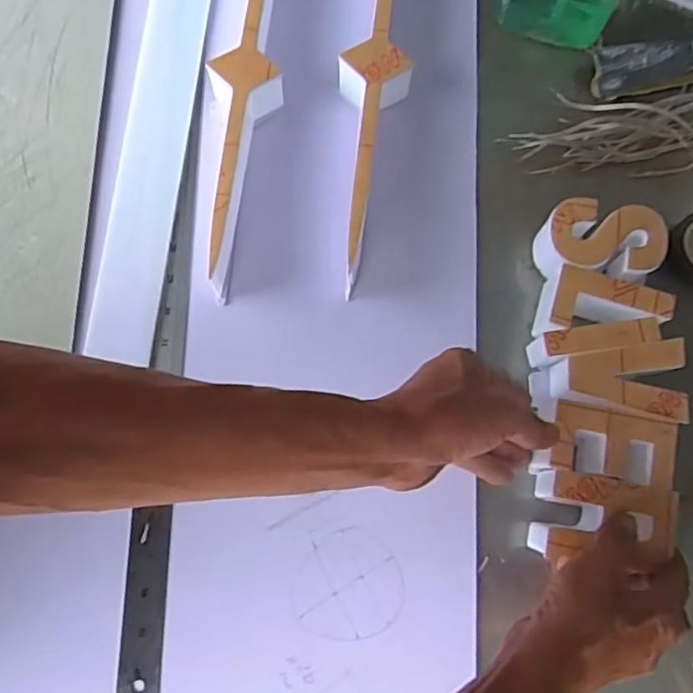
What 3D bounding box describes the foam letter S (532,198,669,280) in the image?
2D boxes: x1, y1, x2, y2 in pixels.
[{"bbox_3d":[0.189,-0.075,0.496,0.088,0.052,0.056,5,77,0],"label":"foam letter S"}]

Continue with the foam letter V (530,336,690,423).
[{"bbox_3d":[0.186,0.027,0.468,0.097,0.043,0.057,1,77,-1],"label":"foam letter V"}]

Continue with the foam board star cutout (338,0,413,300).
[{"bbox_3d":[0.033,-0.307,0.537,0.056,0.047,0.530,7,77,0],"label":"foam board star cutout"}]

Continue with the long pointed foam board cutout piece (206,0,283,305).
[{"bbox_3d":[-0.068,-0.297,0.533,0.054,0.051,0.527,7,77,0],"label":"long pointed foam board cutout piece"}]

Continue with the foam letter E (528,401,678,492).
[{"bbox_3d":[0.178,0.071,0.458,0.085,0.048,0.047,12,77,1],"label":"foam letter E"}]

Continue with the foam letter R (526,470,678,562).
[{"bbox_3d":[0.173,0.120,0.445,0.083,0.047,0.056,11,77,1],"label":"foam letter R"}]

